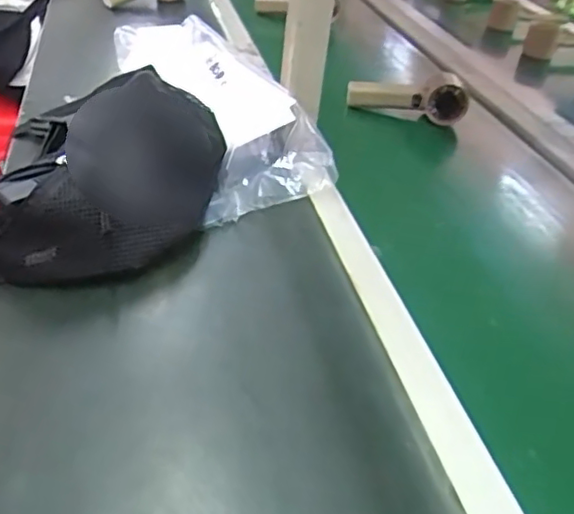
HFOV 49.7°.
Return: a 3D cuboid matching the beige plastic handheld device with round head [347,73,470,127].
[{"bbox_3d":[0.168,-0.224,0.866,0.168,0.055,0.040,6,33,4],"label":"beige plastic handheld device with round head"}]

